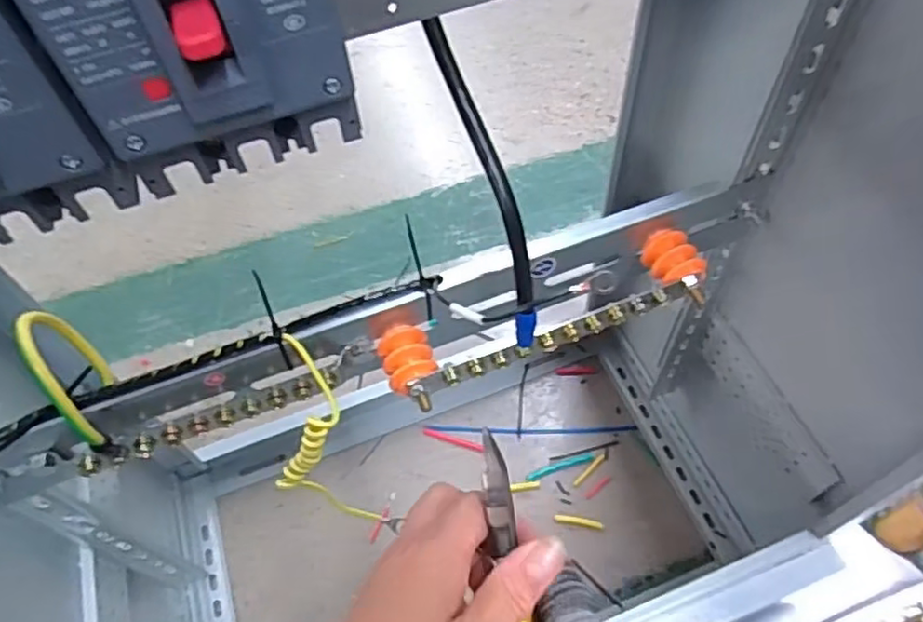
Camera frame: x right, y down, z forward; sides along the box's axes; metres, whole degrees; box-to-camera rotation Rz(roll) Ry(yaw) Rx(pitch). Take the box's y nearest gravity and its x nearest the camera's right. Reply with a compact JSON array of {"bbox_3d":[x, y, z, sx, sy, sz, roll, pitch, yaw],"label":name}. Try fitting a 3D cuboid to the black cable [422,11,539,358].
[{"bbox_3d":[0.018,-0.063,0.375,0.012,0.197,0.034,-23,21,-11],"label":"black cable"}]

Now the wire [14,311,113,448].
[{"bbox_3d":[-0.228,0.039,0.385,0.010,0.082,0.077,-22,58,-10],"label":"wire"}]

